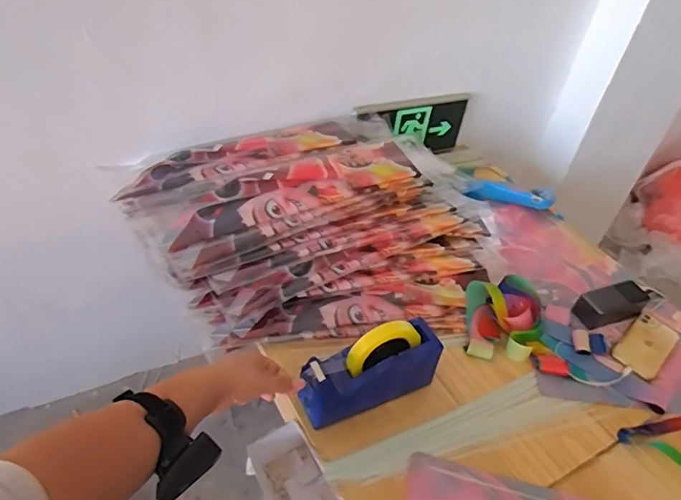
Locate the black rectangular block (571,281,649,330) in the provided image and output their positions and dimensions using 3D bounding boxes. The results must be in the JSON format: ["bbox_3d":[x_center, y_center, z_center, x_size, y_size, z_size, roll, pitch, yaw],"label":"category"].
[{"bbox_3d":[0.519,0.102,0.948,0.144,0.046,0.060,-11,45,-21],"label":"black rectangular block"}]

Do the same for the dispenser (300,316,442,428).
[{"bbox_3d":[0.045,0.174,0.719,0.204,0.139,0.055,-14,46,-25],"label":"dispenser"}]

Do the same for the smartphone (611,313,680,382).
[{"bbox_3d":[0.562,0.174,0.913,0.158,0.011,0.077,-28,53,-35],"label":"smartphone"}]

